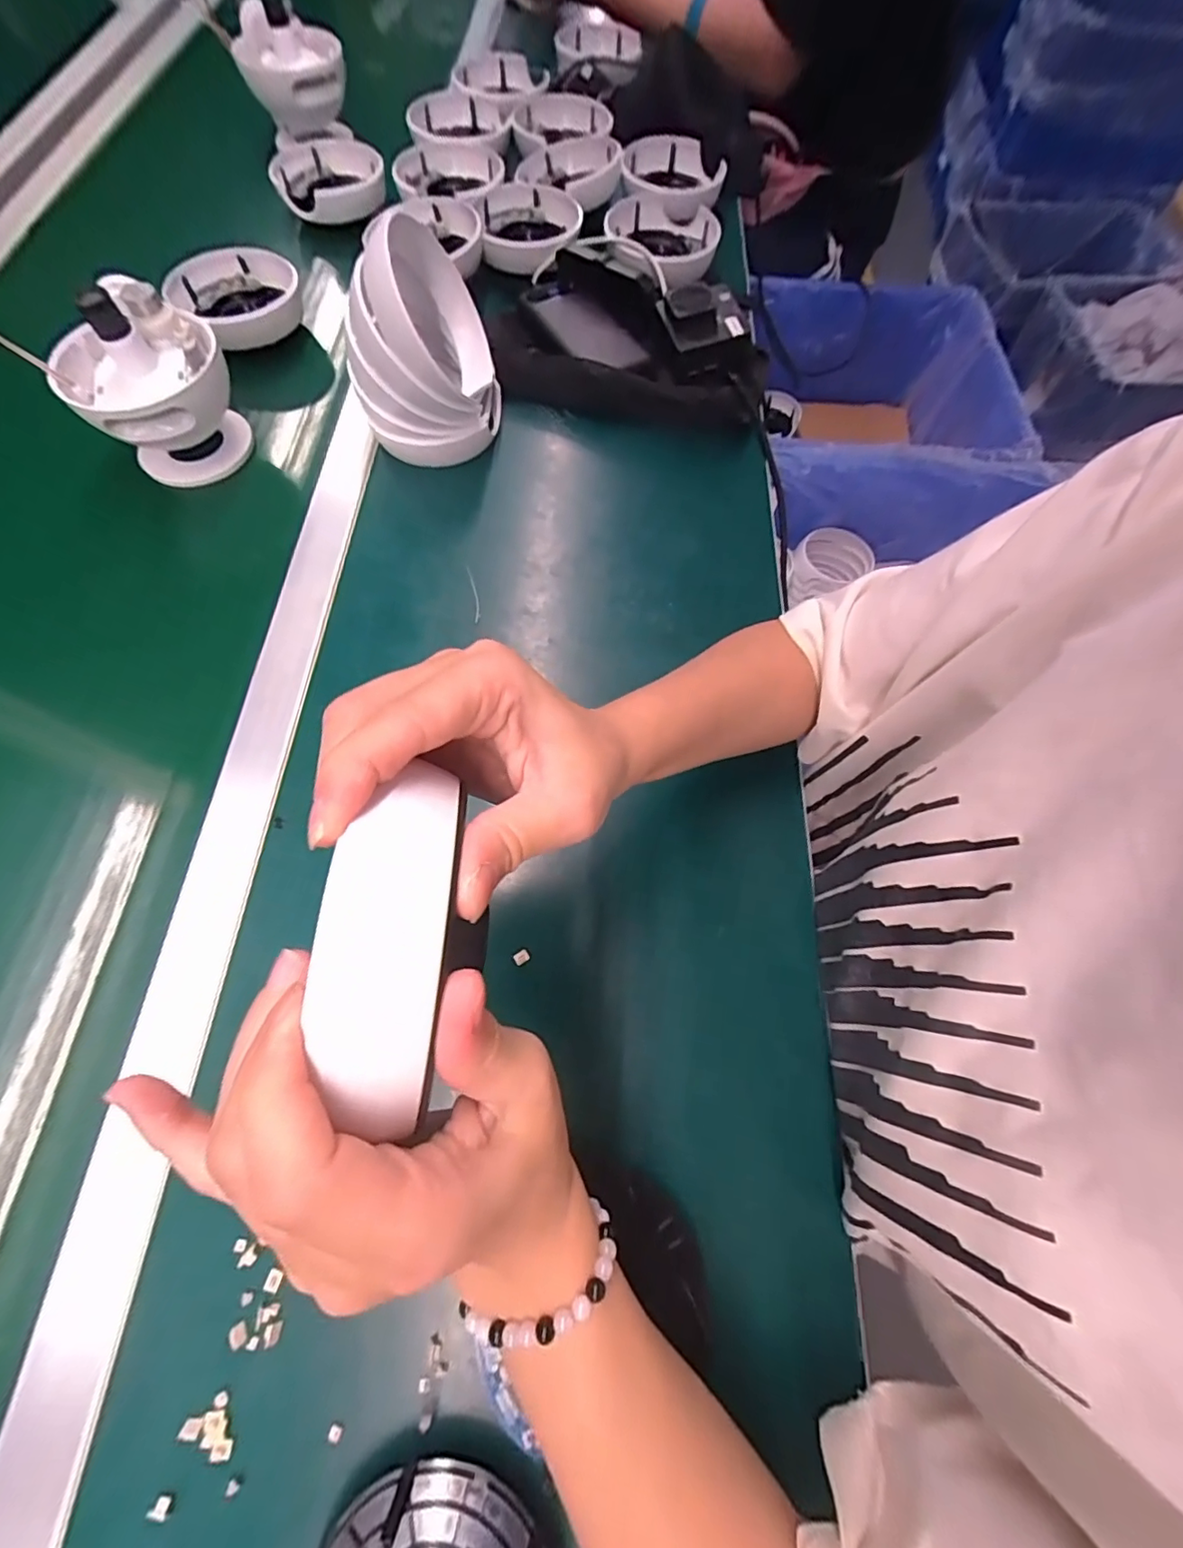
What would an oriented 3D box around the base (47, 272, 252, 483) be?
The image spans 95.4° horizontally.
[{"bbox_3d":[-0.343,-0.300,0.429,0.108,0.117,0.098,-35,73,-15],"label":"base"}]

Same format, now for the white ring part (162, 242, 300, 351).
[{"bbox_3d":[-0.331,-0.451,0.509,0.104,0.034,0.112,1,67,-2],"label":"white ring part"}]

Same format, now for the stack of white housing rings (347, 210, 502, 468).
[{"bbox_3d":[-0.127,-0.335,0.416,0.088,0.125,0.108,13,68,3],"label":"stack of white housing rings"}]

